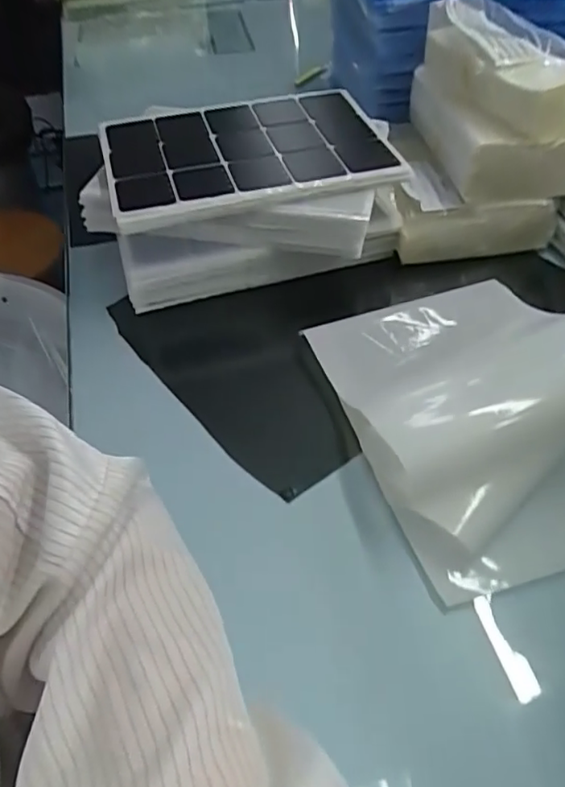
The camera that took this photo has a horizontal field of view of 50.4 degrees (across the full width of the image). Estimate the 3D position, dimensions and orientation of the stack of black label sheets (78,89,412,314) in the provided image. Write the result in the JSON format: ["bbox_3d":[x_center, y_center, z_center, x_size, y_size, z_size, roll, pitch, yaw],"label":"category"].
[{"bbox_3d":[-0.048,-0.213,0.618,0.301,0.096,0.239,-10,50,-7],"label":"stack of black label sheets"}]

